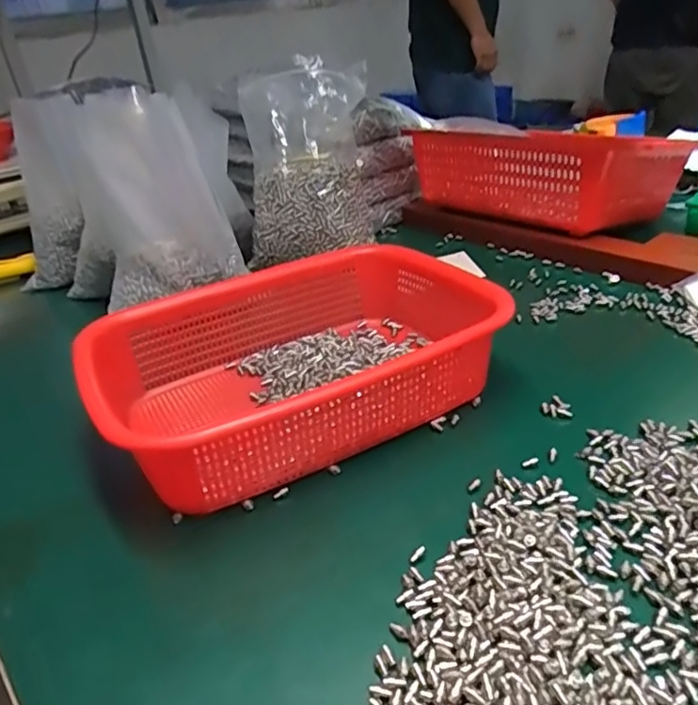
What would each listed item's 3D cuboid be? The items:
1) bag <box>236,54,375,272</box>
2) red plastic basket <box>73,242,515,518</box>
[{"bbox_3d":[-0.046,-0.222,0.686,0.163,0.186,0.136,-8,30,-1],"label":"bag"},{"bbox_3d":[-0.038,0.006,0.445,0.264,0.075,0.207,-20,32,-19],"label":"red plastic basket"}]

